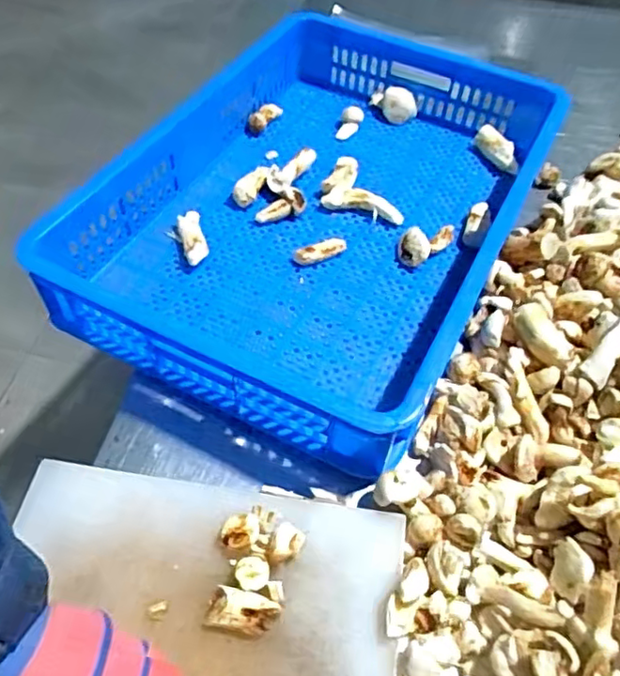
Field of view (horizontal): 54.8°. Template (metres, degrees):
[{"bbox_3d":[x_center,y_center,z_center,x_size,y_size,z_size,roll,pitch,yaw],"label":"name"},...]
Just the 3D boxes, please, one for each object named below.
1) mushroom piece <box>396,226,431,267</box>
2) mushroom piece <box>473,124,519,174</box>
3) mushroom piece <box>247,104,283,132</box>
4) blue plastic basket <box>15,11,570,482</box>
[{"bbox_3d":[0.121,-0.106,0.692,0.036,0.033,0.037,14,55,5],"label":"mushroom piece"},{"bbox_3d":[0.258,-0.258,0.822,0.021,0.037,0.085,-21,58,-18],"label":"mushroom piece"},{"bbox_3d":[-0.064,-0.318,0.854,0.021,0.026,0.058,29,57,16],"label":"mushroom piece"},{"bbox_3d":[0.018,-0.173,0.717,0.419,0.103,0.594,25,57,14],"label":"blue plastic basket"}]

